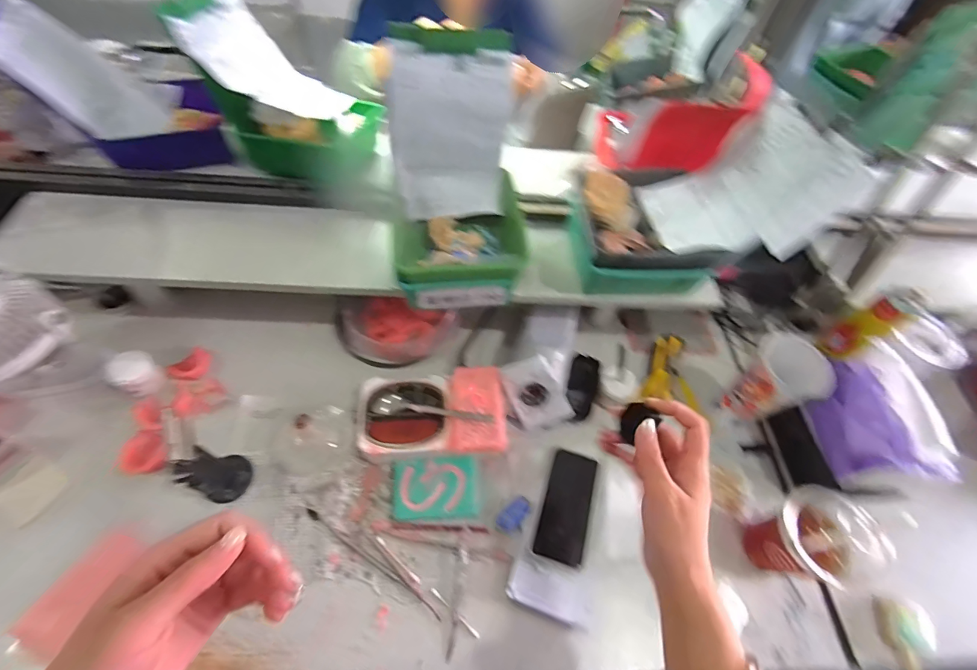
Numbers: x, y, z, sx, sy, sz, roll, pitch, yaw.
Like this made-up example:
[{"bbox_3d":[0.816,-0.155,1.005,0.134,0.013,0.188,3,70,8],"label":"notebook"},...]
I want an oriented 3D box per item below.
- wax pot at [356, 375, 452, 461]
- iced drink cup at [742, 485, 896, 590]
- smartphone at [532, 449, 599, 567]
[{"bbox_3d":[-0.116,0.114,0.571,0.120,0.050,0.110,2,60,-4],"label":"wax pot"},{"bbox_3d":[0.375,0.243,0.498,0.084,0.143,0.096,5,60,-2],"label":"iced drink cup"},{"bbox_3d":[0.106,0.227,0.555,0.059,0.005,0.134,11,64,18],"label":"smartphone"}]

